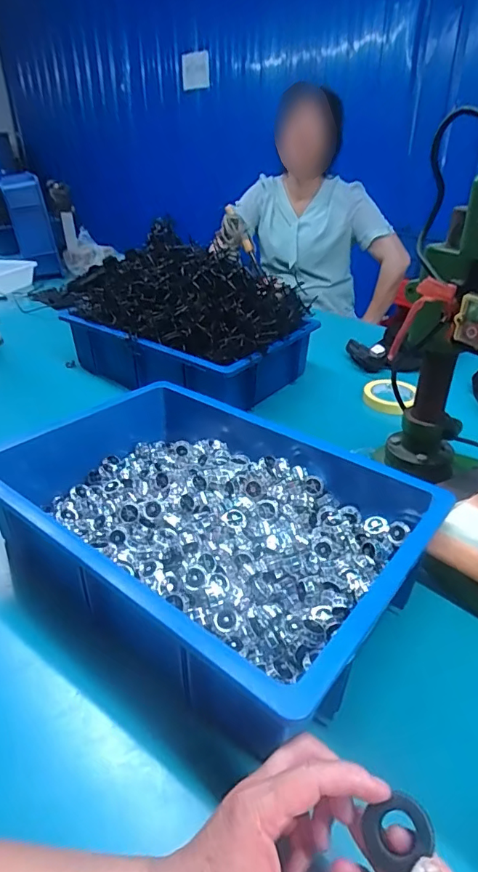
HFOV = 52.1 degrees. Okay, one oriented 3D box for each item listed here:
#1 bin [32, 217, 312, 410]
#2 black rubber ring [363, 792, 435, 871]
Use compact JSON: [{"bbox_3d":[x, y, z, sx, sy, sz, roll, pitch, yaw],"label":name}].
[{"bbox_3d":[-0.104,-0.227,0.925,0.433,0.214,0.257,21,37,30],"label":"bin"},{"bbox_3d":[0.087,0.221,0.271,0.039,0.008,0.030,-30,41,0],"label":"black rubber ring"}]

